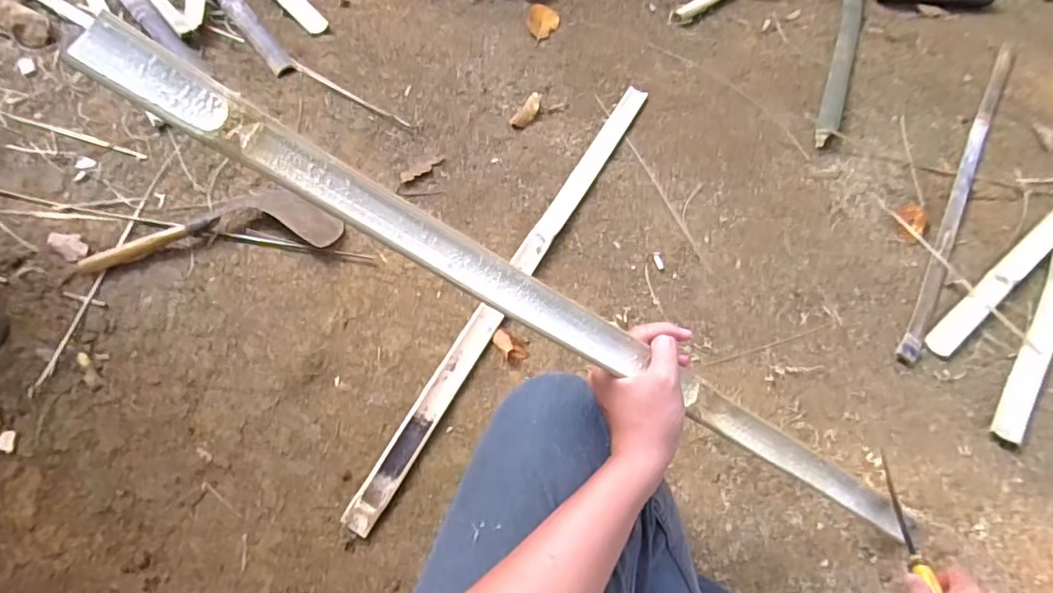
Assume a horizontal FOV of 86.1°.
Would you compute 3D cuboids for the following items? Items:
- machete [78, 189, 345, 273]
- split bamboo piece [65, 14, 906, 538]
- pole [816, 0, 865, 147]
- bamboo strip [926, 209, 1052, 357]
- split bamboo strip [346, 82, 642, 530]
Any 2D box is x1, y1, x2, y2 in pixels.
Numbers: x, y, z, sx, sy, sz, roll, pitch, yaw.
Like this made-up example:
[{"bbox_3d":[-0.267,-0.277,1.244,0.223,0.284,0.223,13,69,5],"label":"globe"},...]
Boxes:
[{"bbox_3d":[-0.492,-0.118,0.896,0.387,0.035,0.134,-4,60,-5],"label":"machete"},{"bbox_3d":[0.091,0.057,0.471,0.825,0.012,0.035,31,81,-26],"label":"split bamboo piece"},{"bbox_3d":[0.715,-0.631,1.230,0.046,0.036,0.933,22,63,12],"label":"pole"},{"bbox_3d":[0.930,-0.160,0.942,0.891,0.017,0.041,-33,66,-20],"label":"bamboo strip"},{"bbox_3d":[-0.001,-0.055,0.872,0.045,0.024,0.867,26,62,13],"label":"split bamboo strip"}]

